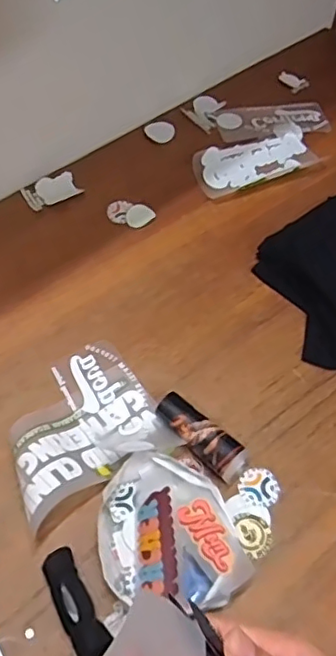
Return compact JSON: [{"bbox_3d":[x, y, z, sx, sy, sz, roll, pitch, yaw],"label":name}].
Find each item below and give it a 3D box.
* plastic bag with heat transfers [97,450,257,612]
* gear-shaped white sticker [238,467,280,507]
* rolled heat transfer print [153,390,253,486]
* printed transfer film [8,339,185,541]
[{"bbox_3d":[-0.006,0.256,0.730,0.160,0.051,0.199,-20,60,-15],"label":"plastic bag with heat transfers"},{"bbox_3d":[0.124,0.216,0.795,0.054,0.004,0.054,15,56,12],"label":"gear-shaped white sticker"},{"bbox_3d":[0.046,0.151,0.808,0.144,0.046,0.054,36,62,19],"label":"rolled heat transfer print"},{"bbox_3d":[-0.129,0.125,0.807,0.226,0.063,0.216,-28,63,-20],"label":"printed transfer film"}]

